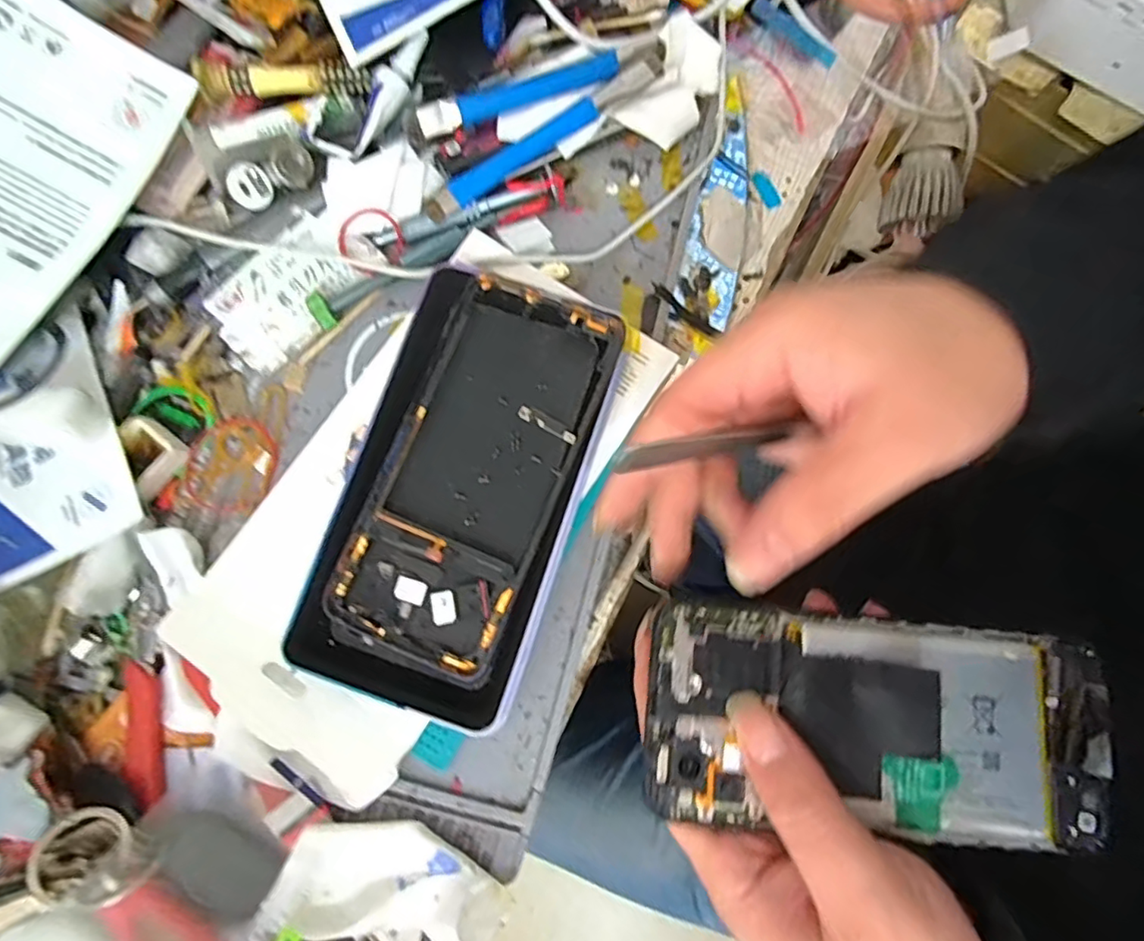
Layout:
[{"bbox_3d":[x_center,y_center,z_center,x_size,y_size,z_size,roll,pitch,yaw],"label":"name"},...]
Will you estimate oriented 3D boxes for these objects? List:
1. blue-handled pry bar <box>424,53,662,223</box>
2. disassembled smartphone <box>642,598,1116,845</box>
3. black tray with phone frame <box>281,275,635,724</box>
[{"bbox_3d":[-0.015,-0.166,0.286,0.133,0.009,0.015,-35,81,-5],"label":"blue-handled pry bar"},{"bbox_3d":[0.106,0.086,0.196,0.158,0.010,0.068,7,80,-2],"label":"disassembled smartphone"},{"bbox_3d":[-0.047,0.007,0.258,0.097,0.027,0.183,18,80,4],"label":"black tray with phone frame"}]

